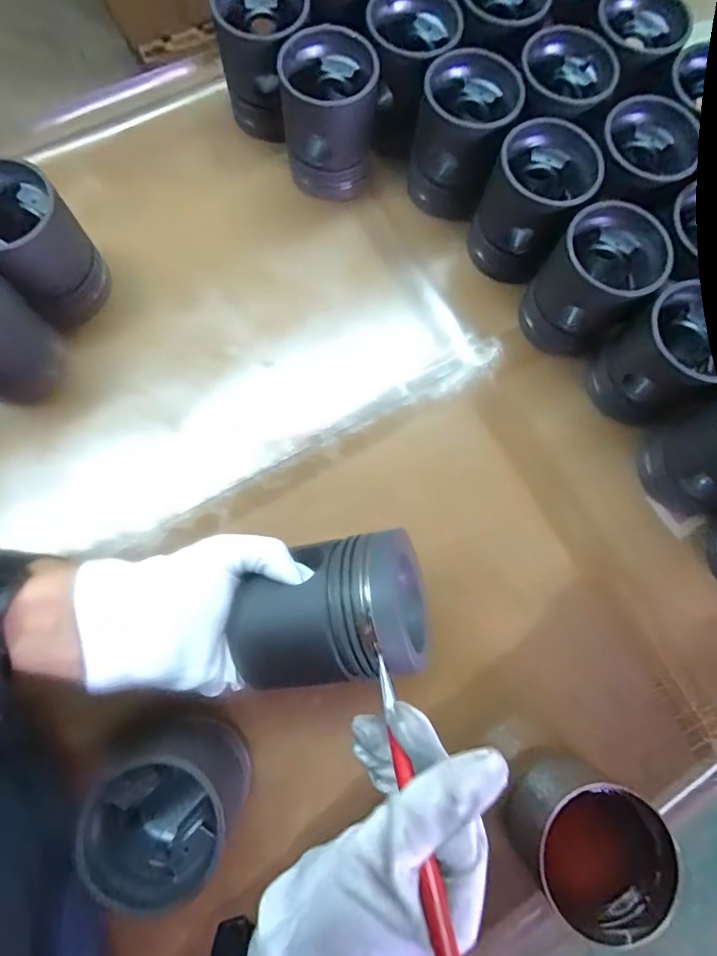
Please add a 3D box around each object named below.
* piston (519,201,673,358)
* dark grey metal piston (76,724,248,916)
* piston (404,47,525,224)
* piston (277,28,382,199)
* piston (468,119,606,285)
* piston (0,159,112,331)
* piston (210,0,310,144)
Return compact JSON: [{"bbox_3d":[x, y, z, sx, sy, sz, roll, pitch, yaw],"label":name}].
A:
[{"bbox_3d":[0.218,-0.181,0.467,0.088,0.111,0.090,0,78,-2],"label":"piston"},{"bbox_3d":[-0.131,0.231,0.360,0.081,0.113,0.080,-2,78,-2],"label":"dark grey metal piston"},{"bbox_3d":[0.103,-0.347,0.500,0.086,0.107,0.101,11,77,1],"label":"piston"},{"bbox_3d":[-0.029,-0.364,0.502,0.087,0.110,0.093,0,78,-2],"label":"piston"},{"bbox_3d":[0.169,-0.267,0.484,0.089,0.105,0.093,0,78,-2],"label":"piston"},{"bbox_3d":[-0.296,-0.209,0.459,0.107,0.112,0.090,37,79,6],"label":"piston"},{"bbox_3d":[-0.091,-0.434,0.513,0.098,0.114,0.088,-4,78,-3],"label":"piston"}]

